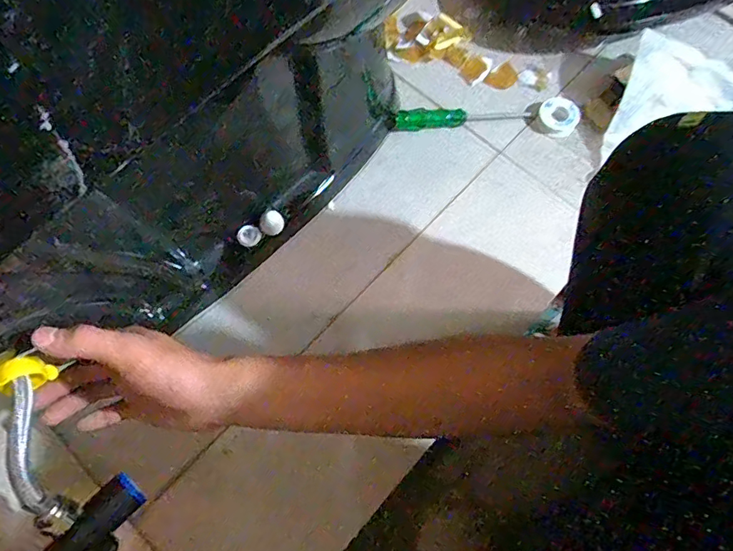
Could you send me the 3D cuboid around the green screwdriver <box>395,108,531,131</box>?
[{"bbox_3d":[0.128,-0.209,0.636,0.179,0.020,0.025,-6,72,-4],"label":"green screwdriver"}]

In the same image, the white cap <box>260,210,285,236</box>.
[{"bbox_3d":[-0.106,-0.059,0.543,0.027,0.014,0.027,-2,95,-32],"label":"white cap"}]

